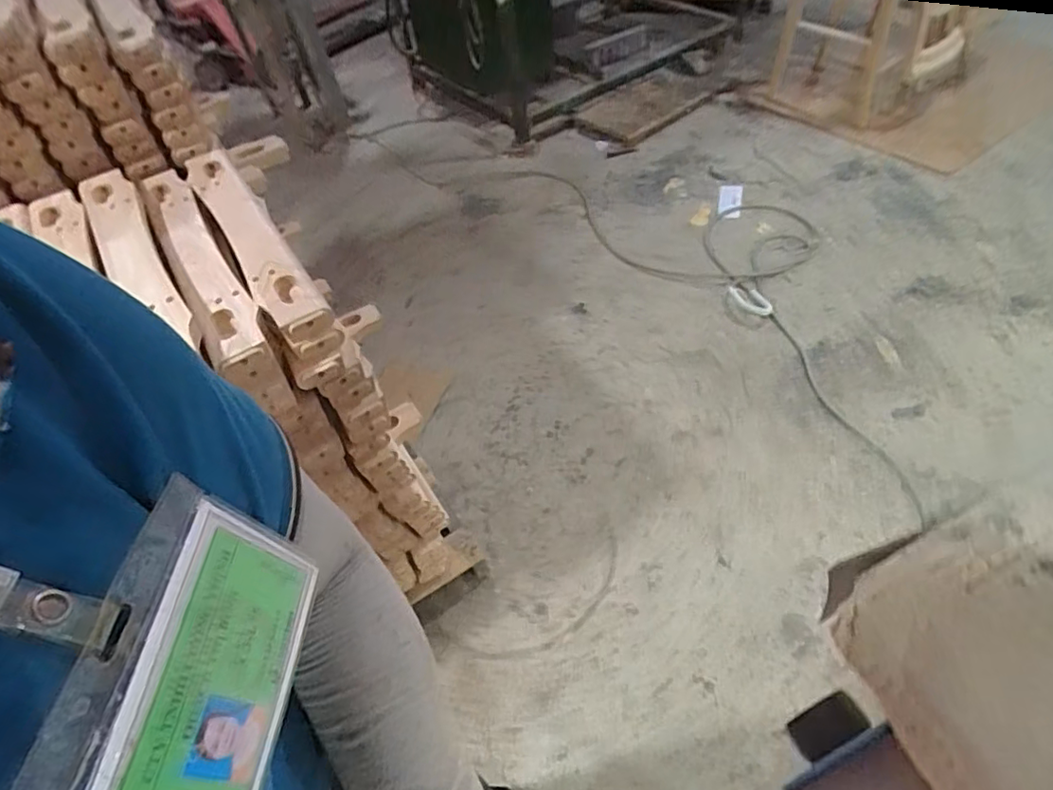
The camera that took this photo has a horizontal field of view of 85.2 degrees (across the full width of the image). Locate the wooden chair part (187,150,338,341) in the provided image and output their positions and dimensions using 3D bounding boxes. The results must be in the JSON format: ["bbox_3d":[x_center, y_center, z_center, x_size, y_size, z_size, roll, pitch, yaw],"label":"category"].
[{"bbox_3d":[-0.408,-0.245,0.830,0.071,0.030,0.517,-31,53,-16],"label":"wooden chair part"}]

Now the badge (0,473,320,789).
[{"bbox_3d":[-0.114,0.075,0.173,0.011,0.130,0.098,-12,50,18],"label":"badge"}]

